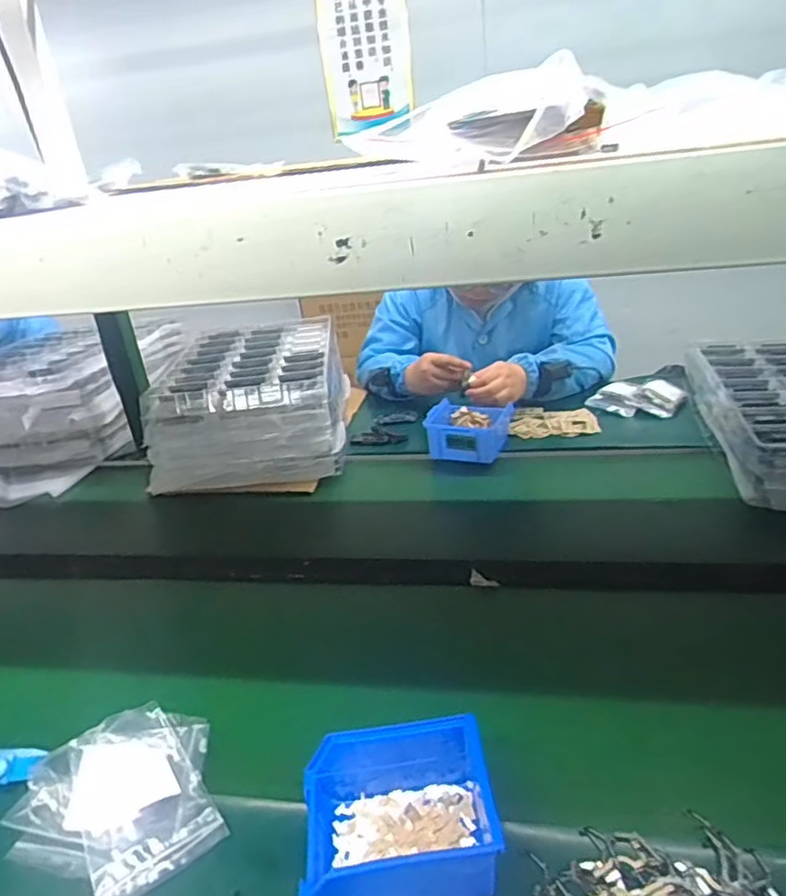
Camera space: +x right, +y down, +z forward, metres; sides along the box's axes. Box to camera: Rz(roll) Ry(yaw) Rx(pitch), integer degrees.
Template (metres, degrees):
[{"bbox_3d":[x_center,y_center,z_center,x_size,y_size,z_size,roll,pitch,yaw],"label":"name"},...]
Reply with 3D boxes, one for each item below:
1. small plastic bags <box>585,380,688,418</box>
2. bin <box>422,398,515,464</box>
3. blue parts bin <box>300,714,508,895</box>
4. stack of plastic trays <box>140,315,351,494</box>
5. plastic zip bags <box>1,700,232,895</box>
[{"bbox_3d":[0.439,-0.087,1.155,0.169,0.036,0.105,-2,27,11],"label":"small plastic bags"},{"bbox_3d":[0.130,-0.032,1.075,0.131,0.060,0.132,6,29,25],"label":"bin"},{"bbox_3d":[0.002,0.272,0.477,0.139,0.074,0.124,-9,26,-4],"label":"blue parts bin"},{"bbox_3d":[-0.244,-0.104,1.197,0.301,0.145,0.452,-7,26,0],"label":"stack of plastic trays"},{"bbox_3d":[-0.223,0.293,0.525,0.153,0.026,0.150,-19,37,-26],"label":"plastic zip bags"}]

